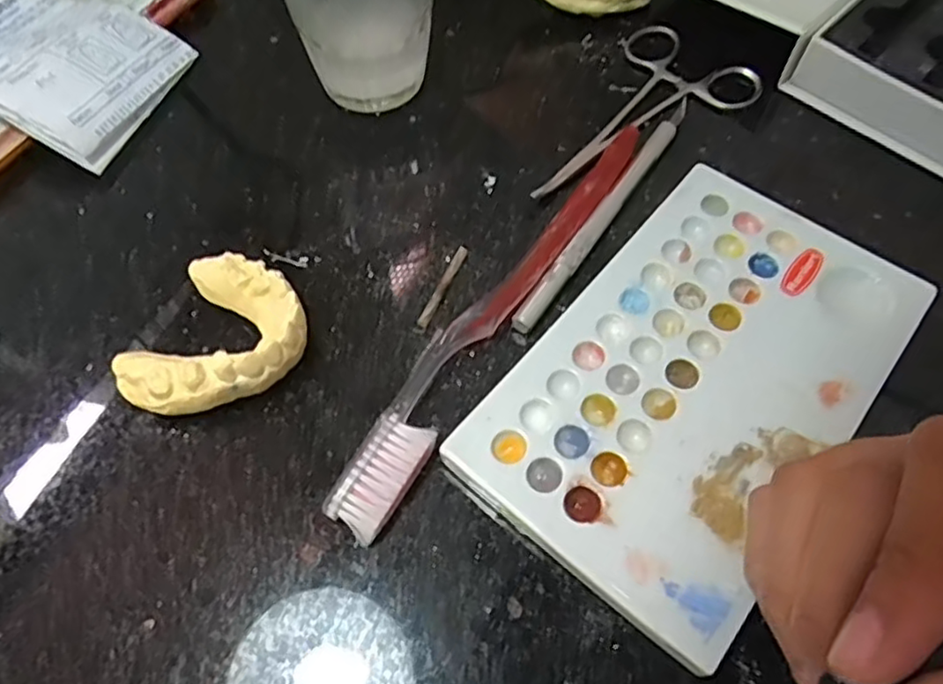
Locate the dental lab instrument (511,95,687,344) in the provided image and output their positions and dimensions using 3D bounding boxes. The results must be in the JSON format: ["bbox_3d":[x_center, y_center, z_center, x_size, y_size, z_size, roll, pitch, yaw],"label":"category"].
[{"bbox_3d":[0.054,-0.053,0.252,0.008,0.007,0.135,30,64,17],"label":"dental lab instrument"}]

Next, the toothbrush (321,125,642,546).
[{"bbox_3d":[0.010,-0.016,0.229,0.022,0.013,0.184,28,63,15],"label":"toothbrush"}]

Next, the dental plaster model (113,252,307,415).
[{"bbox_3d":[-0.080,-0.001,0.218,0.050,0.019,0.060,16,61,9],"label":"dental plaster model"}]

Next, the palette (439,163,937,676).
[{"bbox_3d":[0.073,0.010,0.213,0.091,0.012,0.152,35,66,20],"label":"palette"}]

